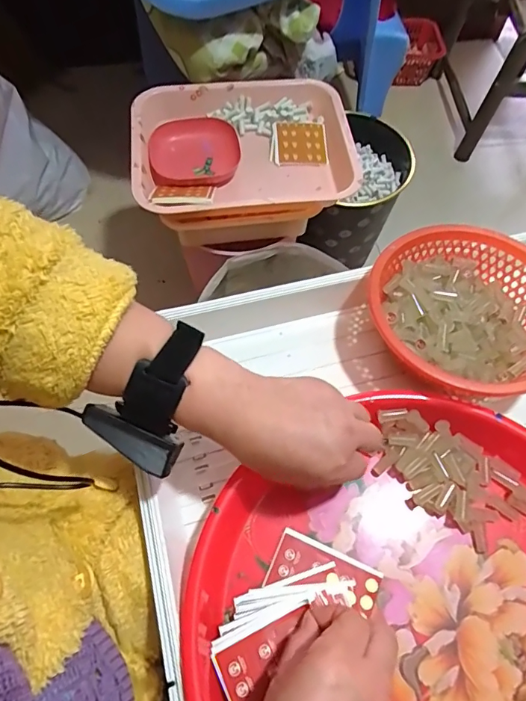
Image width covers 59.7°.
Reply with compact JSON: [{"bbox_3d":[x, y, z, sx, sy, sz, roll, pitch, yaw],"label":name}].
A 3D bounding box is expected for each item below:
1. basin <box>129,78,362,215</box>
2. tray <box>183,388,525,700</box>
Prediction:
[{"bbox_3d":[-0.036,-0.326,0.737,0.322,0.060,0.322,1,64,-2],"label":"basin"},{"bbox_3d":[0.121,0.193,0.329,0.338,0.043,0.315,1,64,-2],"label":"tray"}]

